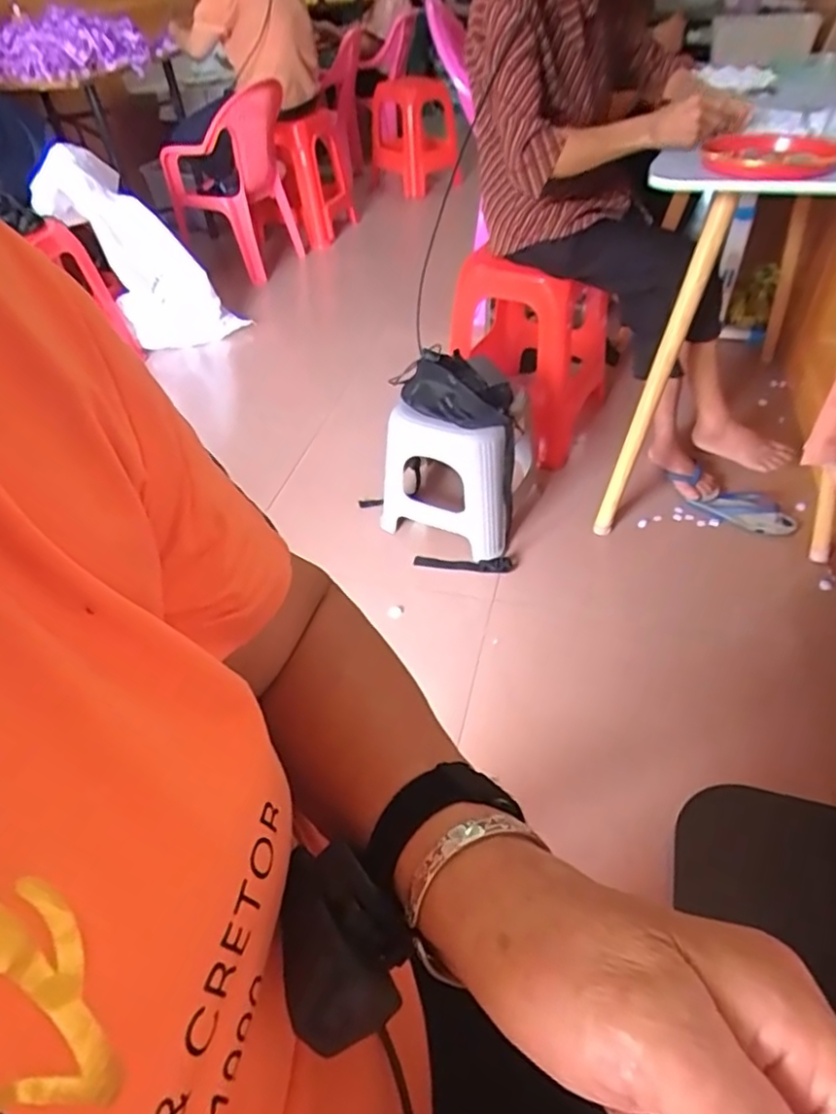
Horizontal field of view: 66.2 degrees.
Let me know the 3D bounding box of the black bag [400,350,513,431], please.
[{"bbox_3d":[0.082,-0.342,1.303,0.236,0.078,0.127,22,51,25],"label":"black bag"}]

